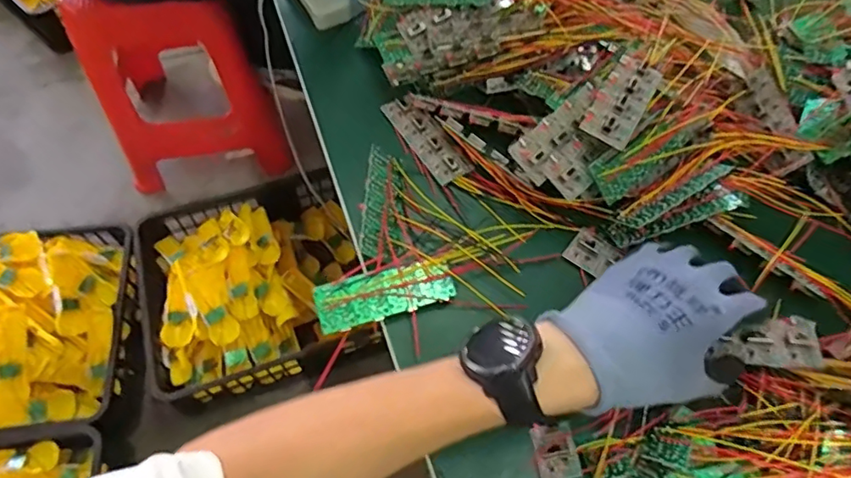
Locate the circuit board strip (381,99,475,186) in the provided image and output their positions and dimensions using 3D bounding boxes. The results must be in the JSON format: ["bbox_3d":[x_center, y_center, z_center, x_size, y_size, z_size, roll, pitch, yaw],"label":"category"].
[{"bbox_3d":[0.000,-0.090,0.492,0.032,0.011,0.098,-31,66,-18],"label":"circuit board strip"}]

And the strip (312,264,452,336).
[{"bbox_3d":[-0.029,0.041,0.410,0.101,0.004,0.036,-15,81,-12],"label":"strip"}]

